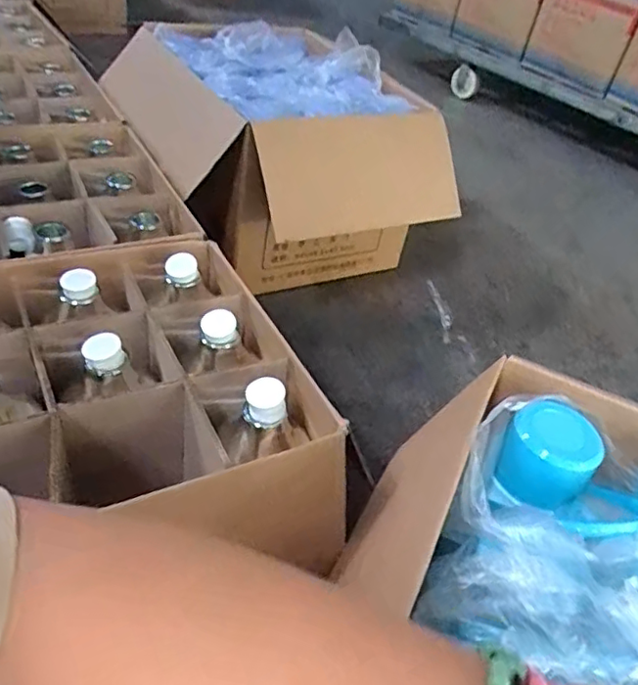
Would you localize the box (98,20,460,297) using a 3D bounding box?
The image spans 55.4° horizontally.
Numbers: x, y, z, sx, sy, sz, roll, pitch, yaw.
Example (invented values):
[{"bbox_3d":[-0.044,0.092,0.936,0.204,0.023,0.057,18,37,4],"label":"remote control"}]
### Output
[{"bbox_3d":[-0.082,-0.427,1.500,0.591,0.473,0.676,-17,47,-30],"label":"box"}]

